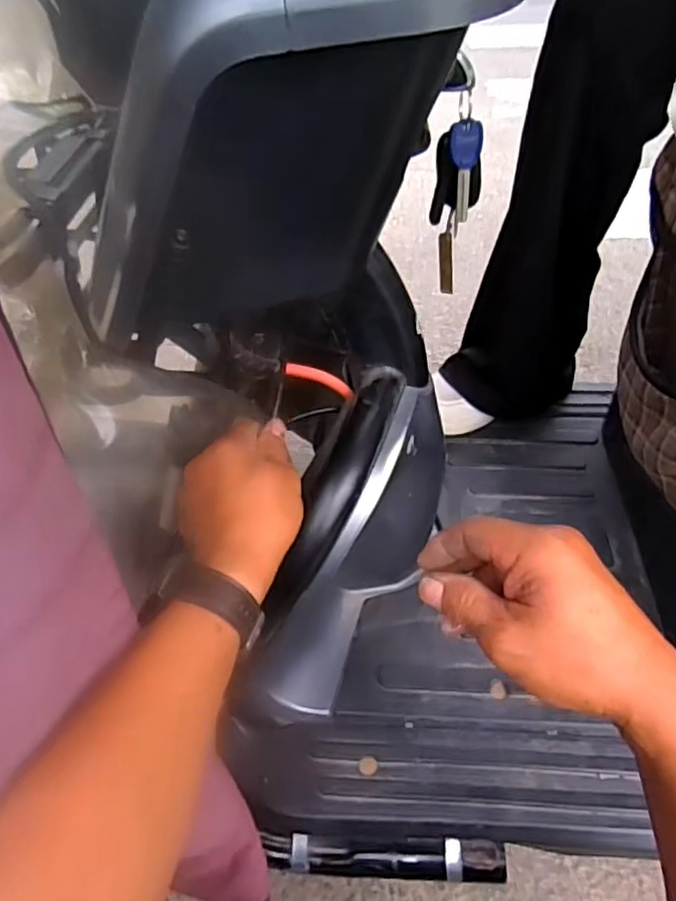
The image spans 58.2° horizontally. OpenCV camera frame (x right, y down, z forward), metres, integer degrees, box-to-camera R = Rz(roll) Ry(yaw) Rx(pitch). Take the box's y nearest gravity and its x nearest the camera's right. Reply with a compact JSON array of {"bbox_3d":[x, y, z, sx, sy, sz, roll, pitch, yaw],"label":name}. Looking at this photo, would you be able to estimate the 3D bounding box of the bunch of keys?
[{"bbox_3d":[0.092,-0.194,0.474,0.035,0.144,0.025,6,47,8],"label":"bunch of keys"}]

